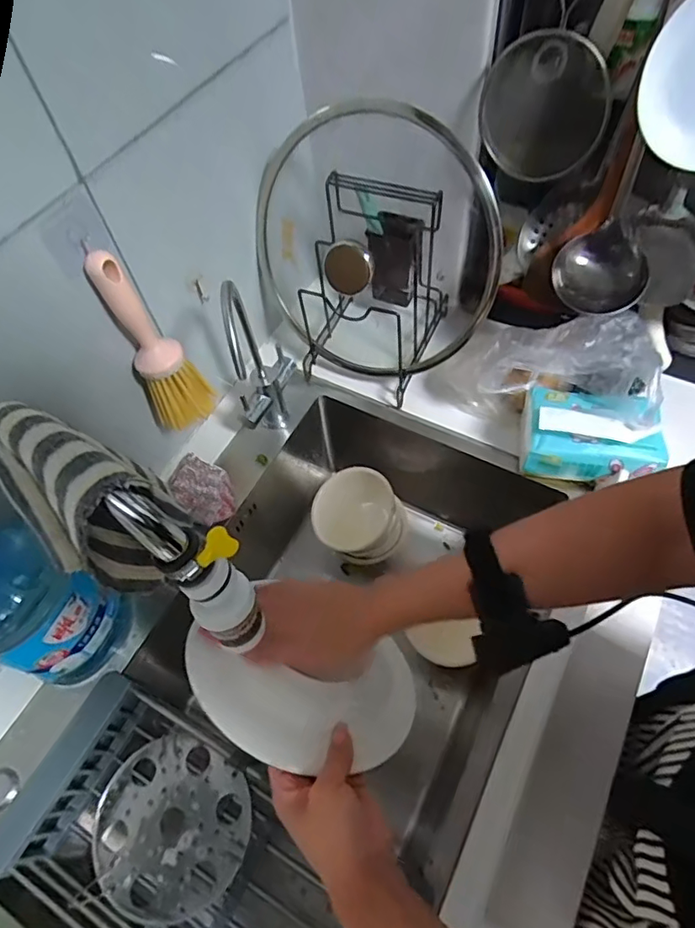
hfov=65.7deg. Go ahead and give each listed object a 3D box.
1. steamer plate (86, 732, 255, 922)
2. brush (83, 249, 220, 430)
[{"bbox_3d":[-0.185,0.380,0.565,0.159,0.009,0.154,-2,59,3],"label":"steamer plate"},{"bbox_3d":[-0.194,-0.120,0.554,0.061,0.206,0.051,-28,61,-12],"label":"brush"}]

